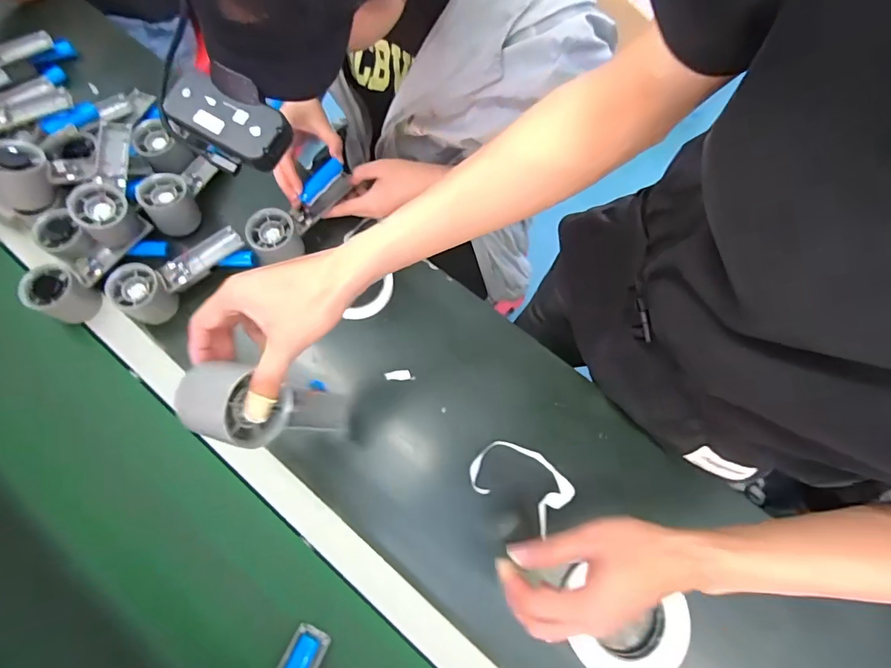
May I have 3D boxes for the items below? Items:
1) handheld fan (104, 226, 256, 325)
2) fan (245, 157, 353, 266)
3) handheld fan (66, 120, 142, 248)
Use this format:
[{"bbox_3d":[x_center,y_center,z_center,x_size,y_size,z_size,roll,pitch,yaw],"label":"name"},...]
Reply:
[{"bbox_3d":[-0.323,-0.073,0.566,0.162,0.053,0.056,-36,77,-22],"label":"handheld fan"},{"bbox_3d":[-0.179,-0.150,0.582,0.152,0.050,0.055,-38,77,-10],"label":"fan"},{"bbox_3d":[-0.410,-0.188,0.563,0.054,0.064,0.161,-8,74,-2],"label":"handheld fan"}]

